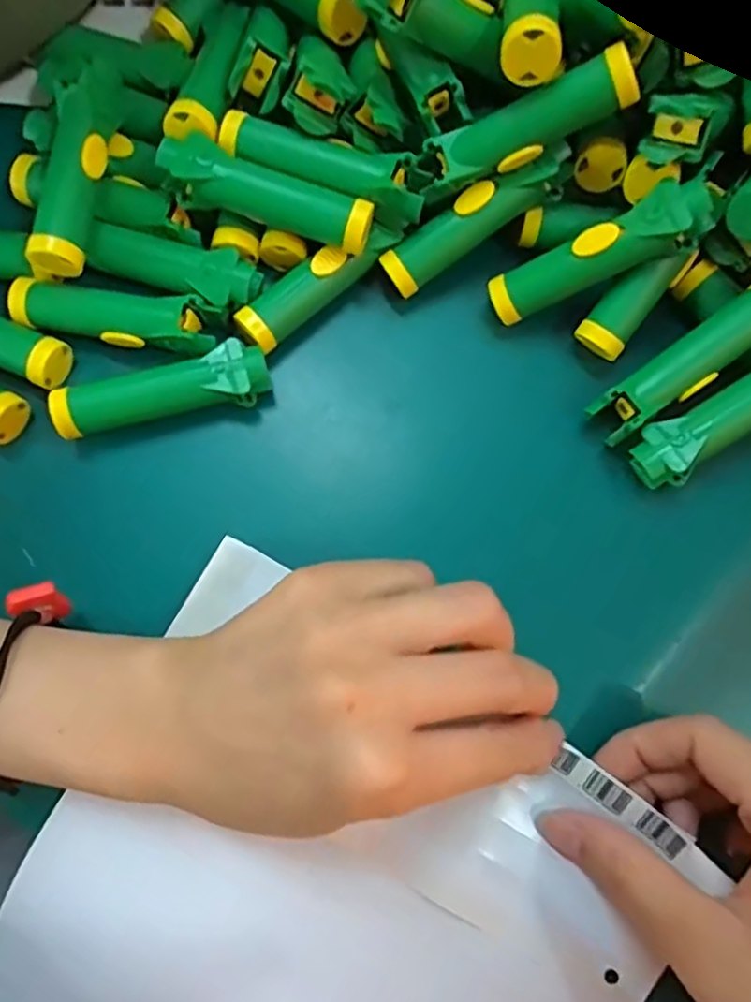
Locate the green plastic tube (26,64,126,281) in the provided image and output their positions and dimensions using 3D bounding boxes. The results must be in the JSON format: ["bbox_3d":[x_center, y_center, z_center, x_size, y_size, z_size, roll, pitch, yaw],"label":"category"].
[{"bbox_3d":[-0.114,-0.126,0.257,0.020,0.022,0.081,10,78,1],"label":"green plastic tube"}]

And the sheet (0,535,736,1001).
[{"bbox_3d":[-0.019,0.158,0.236,0.208,0.022,0.205,30,84,4],"label":"sheet"}]

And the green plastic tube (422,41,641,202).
[{"bbox_3d":[0.054,-0.134,0.243,0.077,0.018,0.016,-17,78,23],"label":"green plastic tube"}]

